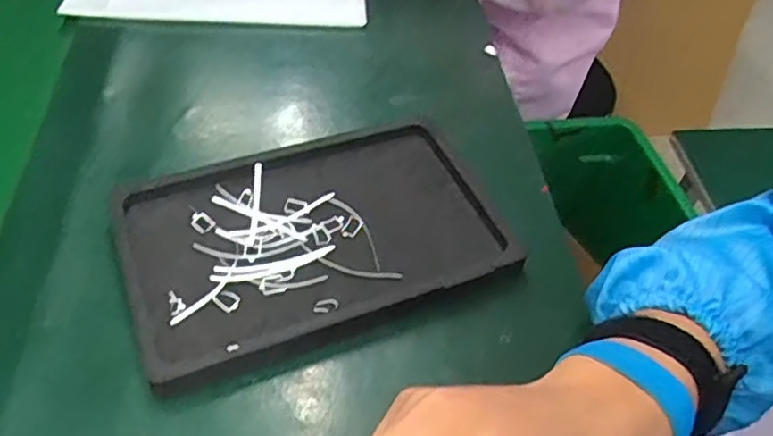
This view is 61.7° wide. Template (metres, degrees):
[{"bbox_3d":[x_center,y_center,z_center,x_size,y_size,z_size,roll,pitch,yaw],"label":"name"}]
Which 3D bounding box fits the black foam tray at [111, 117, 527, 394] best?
[{"bbox_3d":[-0.049,0.010,0.438,0.243,0.020,0.161,-16,51,-17],"label":"black foam tray"}]

